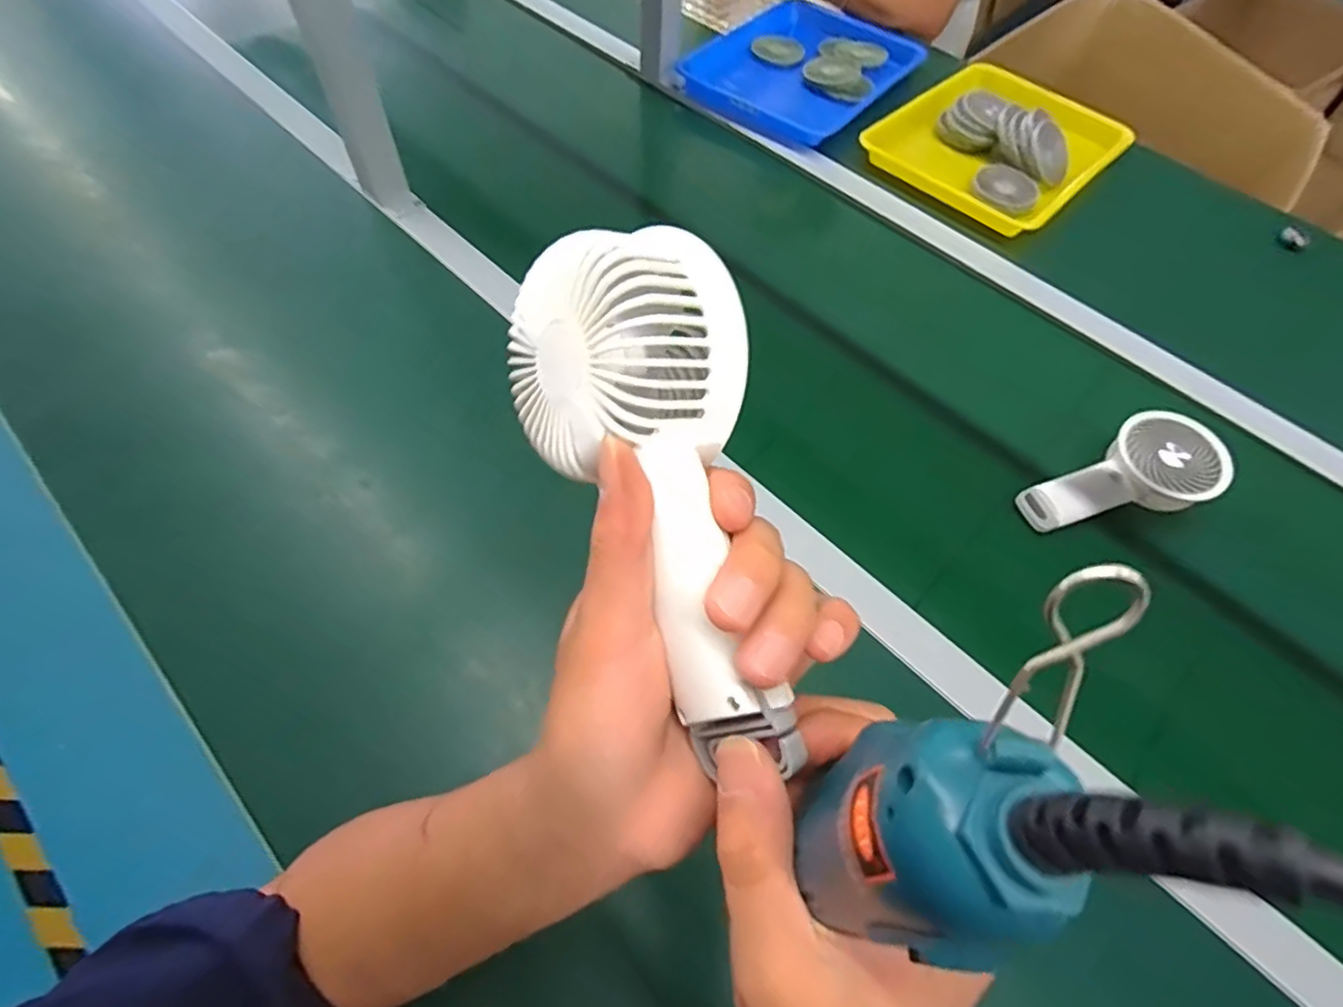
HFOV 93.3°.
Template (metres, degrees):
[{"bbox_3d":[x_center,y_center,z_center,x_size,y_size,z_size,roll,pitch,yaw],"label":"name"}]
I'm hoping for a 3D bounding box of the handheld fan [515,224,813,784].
[{"bbox_3d":[-0.002,-0.005,0.202,0.067,0.039,0.164,-15,82,-13],"label":"handheld fan"}]

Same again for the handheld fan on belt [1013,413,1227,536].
[{"bbox_3d":[0.397,-0.031,0.569,0.180,0.052,0.086,-8,60,-9],"label":"handheld fan on belt"}]

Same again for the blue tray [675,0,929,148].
[{"bbox_3d":[0.208,-0.661,0.958,0.264,0.032,0.357,34,63,15],"label":"blue tray"}]

